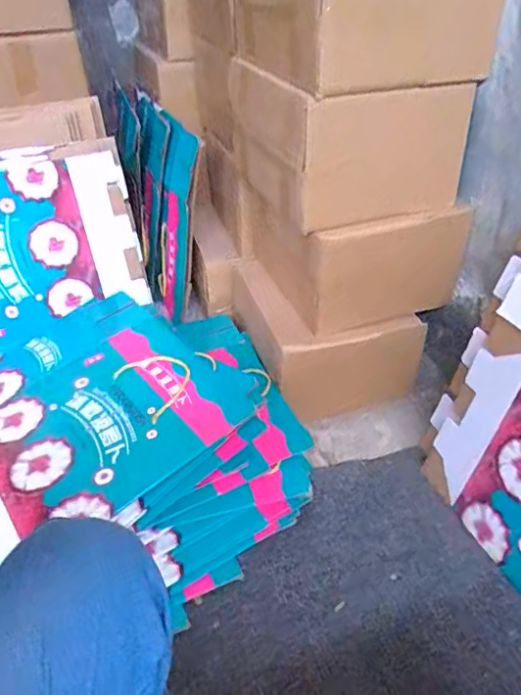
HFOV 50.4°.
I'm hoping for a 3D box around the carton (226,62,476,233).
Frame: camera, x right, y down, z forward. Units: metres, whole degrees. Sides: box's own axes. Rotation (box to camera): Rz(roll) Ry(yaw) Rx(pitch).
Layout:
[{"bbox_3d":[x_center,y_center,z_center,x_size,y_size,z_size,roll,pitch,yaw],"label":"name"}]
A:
[{"bbox_3d":[0.142,-0.354,0.947,0.321,0.203,0.241,-14,39,-16],"label":"carton"}]

